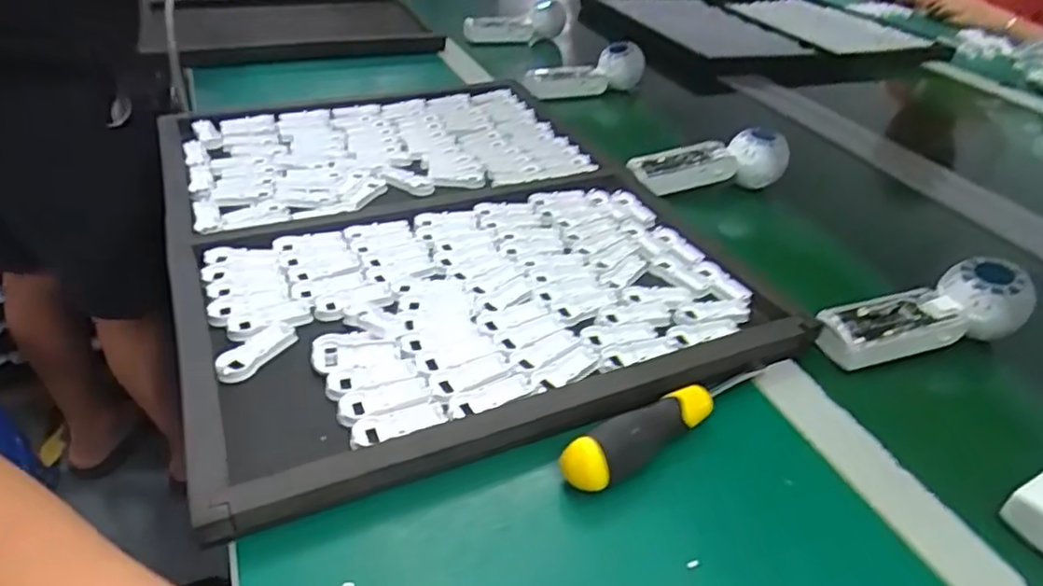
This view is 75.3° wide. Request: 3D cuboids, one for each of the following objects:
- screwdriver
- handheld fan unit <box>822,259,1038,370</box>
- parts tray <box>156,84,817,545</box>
[{"bbox_3d":[0.096,0.080,0.431,0.164,0.026,0.027,-21,44,-30],"label":"screwdriver"},{"bbox_3d":[0.309,0.016,0.527,0.167,0.061,0.052,-7,39,-15],"label":"handheld fan unit"},{"bbox_3d":[-0.091,-0.065,0.616,0.420,0.025,0.553,-14,41,-23],"label":"parts tray"}]

